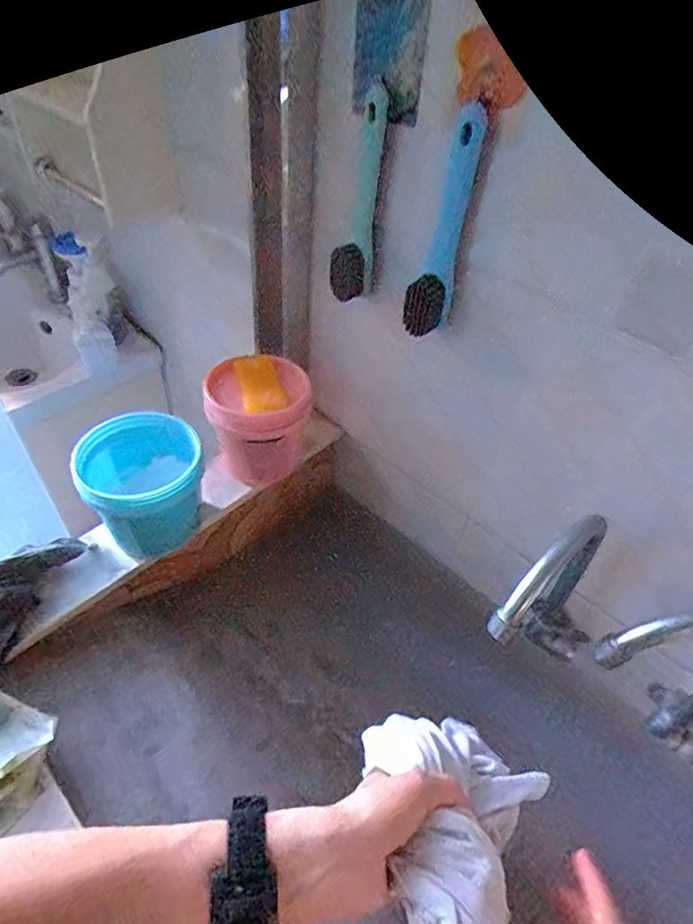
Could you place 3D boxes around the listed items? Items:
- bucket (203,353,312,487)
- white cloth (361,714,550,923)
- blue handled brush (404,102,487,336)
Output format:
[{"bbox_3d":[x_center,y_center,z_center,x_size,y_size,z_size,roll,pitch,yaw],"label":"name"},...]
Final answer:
[{"bbox_3d":[-0.113,-0.057,0.637,0.111,0.132,0.111,3,46,-3],"label":"bucket"},{"bbox_3d":[0.063,0.247,0.361,0.129,0.076,0.160,29,50,21],"label":"white cloth"},{"bbox_3d":[0.088,-0.210,0.473,0.035,0.191,0.031,-17,50,-21],"label":"blue handled brush"}]

